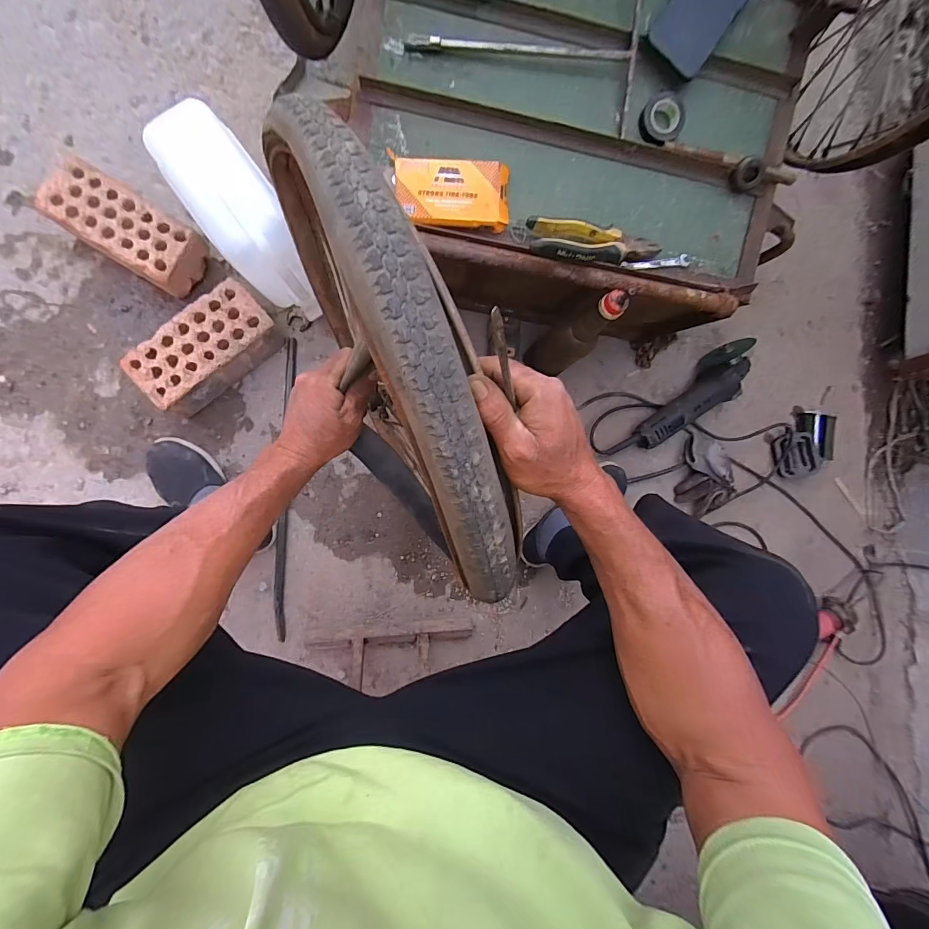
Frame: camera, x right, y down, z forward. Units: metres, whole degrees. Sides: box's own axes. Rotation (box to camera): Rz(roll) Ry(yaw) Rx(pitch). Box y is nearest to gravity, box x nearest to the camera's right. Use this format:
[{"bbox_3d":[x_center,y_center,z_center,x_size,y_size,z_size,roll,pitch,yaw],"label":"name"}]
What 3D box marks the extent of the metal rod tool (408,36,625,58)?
[{"bbox_3d":[0.069,-0.531,0.533,0.283,0.013,0.015,2,87,-6],"label":"metal rod tool"}]

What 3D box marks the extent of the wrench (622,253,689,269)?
[{"bbox_3d":[0.276,-0.291,0.602,0.101,0.005,0.017,-6,97,-6],"label":"wrench"}]

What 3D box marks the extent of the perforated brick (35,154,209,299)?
[{"bbox_3d":[-0.585,-0.408,0.730,0.245,0.083,0.115,32,84,-3],"label":"perforated brick"}]

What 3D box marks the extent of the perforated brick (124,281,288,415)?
[{"bbox_3d":[-0.449,-0.201,0.737,0.236,0.076,0.123,-39,91,-7],"label":"perforated brick"}]

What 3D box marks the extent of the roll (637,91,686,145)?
[{"bbox_3d":[0.270,-0.469,0.568,0.055,0.014,0.070,42,84,-2],"label":"roll"}]

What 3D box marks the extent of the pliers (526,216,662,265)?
[{"bbox_3d":[0.180,-0.299,0.573,0.195,0.034,0.055,1,83,-12],"label":"pliers"}]

